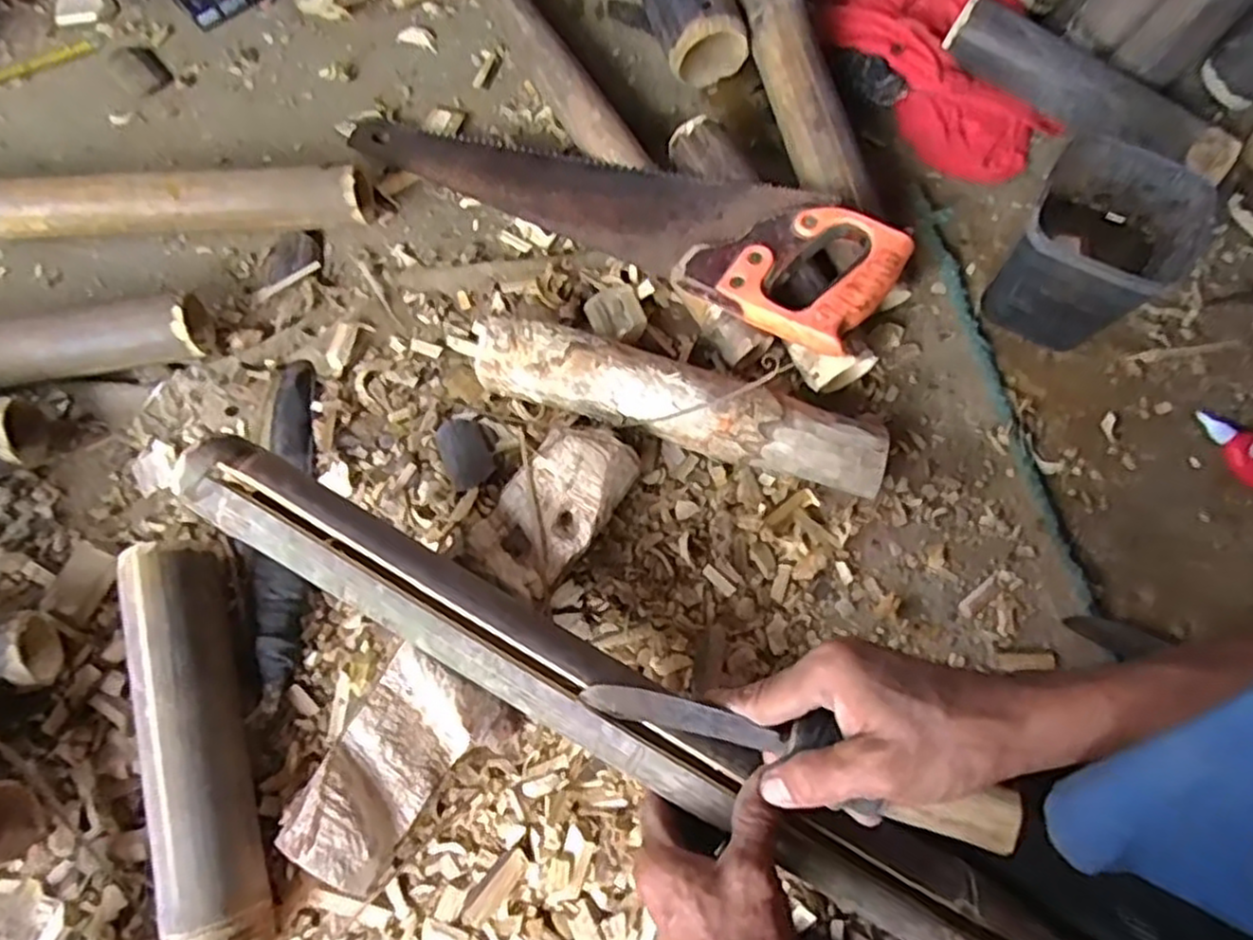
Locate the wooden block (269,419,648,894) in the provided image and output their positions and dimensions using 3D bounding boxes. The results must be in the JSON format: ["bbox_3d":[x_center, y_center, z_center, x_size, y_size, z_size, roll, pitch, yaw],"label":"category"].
[{"bbox_3d":[-0.098,0.114,0.518,0.087,0.059,0.334,28,71,9],"label":"wooden block"}]

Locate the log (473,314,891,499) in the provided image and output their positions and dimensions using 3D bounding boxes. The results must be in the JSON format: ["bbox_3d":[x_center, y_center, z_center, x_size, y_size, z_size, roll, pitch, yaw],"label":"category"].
[{"bbox_3d":[0.040,-0.047,0.581,0.319,0.062,0.057,17,69,5],"label":"log"}]

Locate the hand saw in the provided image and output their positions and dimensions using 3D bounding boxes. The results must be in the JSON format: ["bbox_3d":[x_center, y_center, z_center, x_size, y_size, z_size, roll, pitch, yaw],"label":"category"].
[{"bbox_3d":[-0.013,-0.241,0.643,0.491,0.020,0.120,28,78,20],"label":"hand saw"}]

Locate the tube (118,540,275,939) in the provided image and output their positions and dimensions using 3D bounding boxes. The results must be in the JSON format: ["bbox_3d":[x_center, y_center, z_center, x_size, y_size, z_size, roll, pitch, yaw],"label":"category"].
[{"bbox_3d":[-0.280,0.178,0.490,0.056,0.062,0.270,-17,70,-8],"label":"tube"}]

